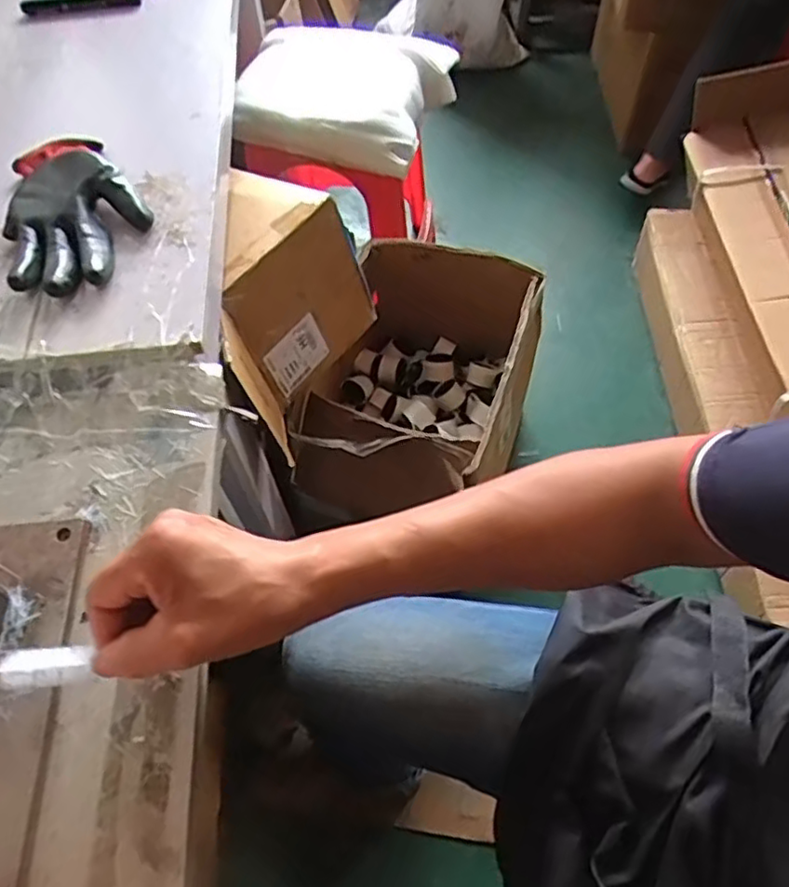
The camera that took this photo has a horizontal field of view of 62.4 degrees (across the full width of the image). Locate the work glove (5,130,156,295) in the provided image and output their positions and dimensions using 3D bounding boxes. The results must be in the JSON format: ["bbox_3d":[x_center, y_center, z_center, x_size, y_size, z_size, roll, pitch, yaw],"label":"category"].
[{"bbox_3d":[-0.286,-0.211,0.579,0.115,0.034,0.203,-21,59,-11],"label":"work glove"}]

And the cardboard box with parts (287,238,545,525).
[{"bbox_3d":[0.031,-0.081,1.050,0.339,0.256,0.421,13,59,10],"label":"cardboard box with parts"}]

